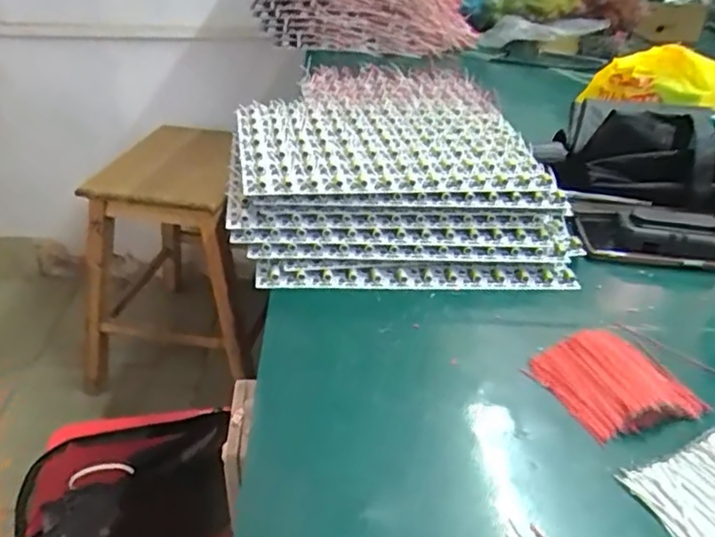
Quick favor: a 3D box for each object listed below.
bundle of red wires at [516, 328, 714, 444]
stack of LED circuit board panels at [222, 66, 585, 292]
[{"bbox_3d":[0.183,0.082,0.463,0.083,0.020,0.099,-15,38,-28],"label":"bundle of red wires"},{"bbox_3d":[0.033,-0.104,0.672,0.323,0.103,0.322,-1,33,-8],"label":"stack of LED circuit board panels"}]

